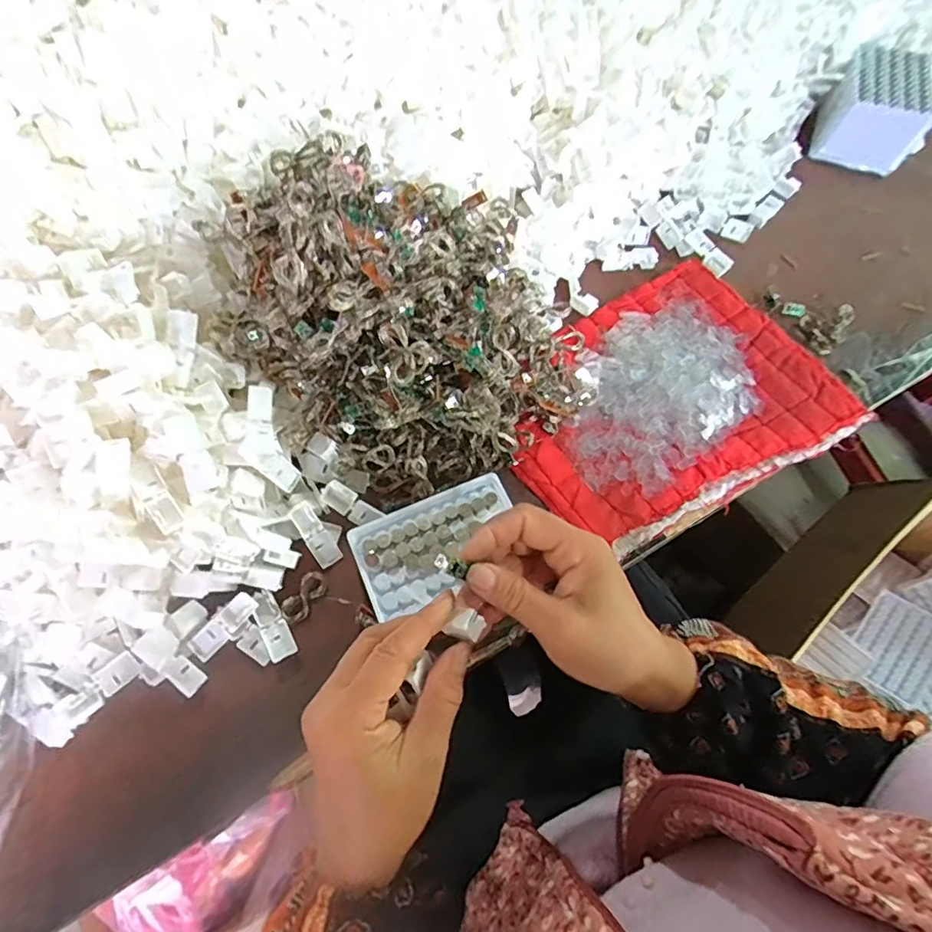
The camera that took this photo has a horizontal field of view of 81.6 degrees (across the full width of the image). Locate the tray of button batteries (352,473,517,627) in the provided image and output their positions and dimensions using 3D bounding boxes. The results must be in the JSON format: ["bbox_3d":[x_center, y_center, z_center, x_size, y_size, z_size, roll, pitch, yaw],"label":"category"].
[{"bbox_3d":[-0.022,0.059,0.426,0.127,0.011,0.076,-21,67,-9],"label":"tray of button batteries"}]

